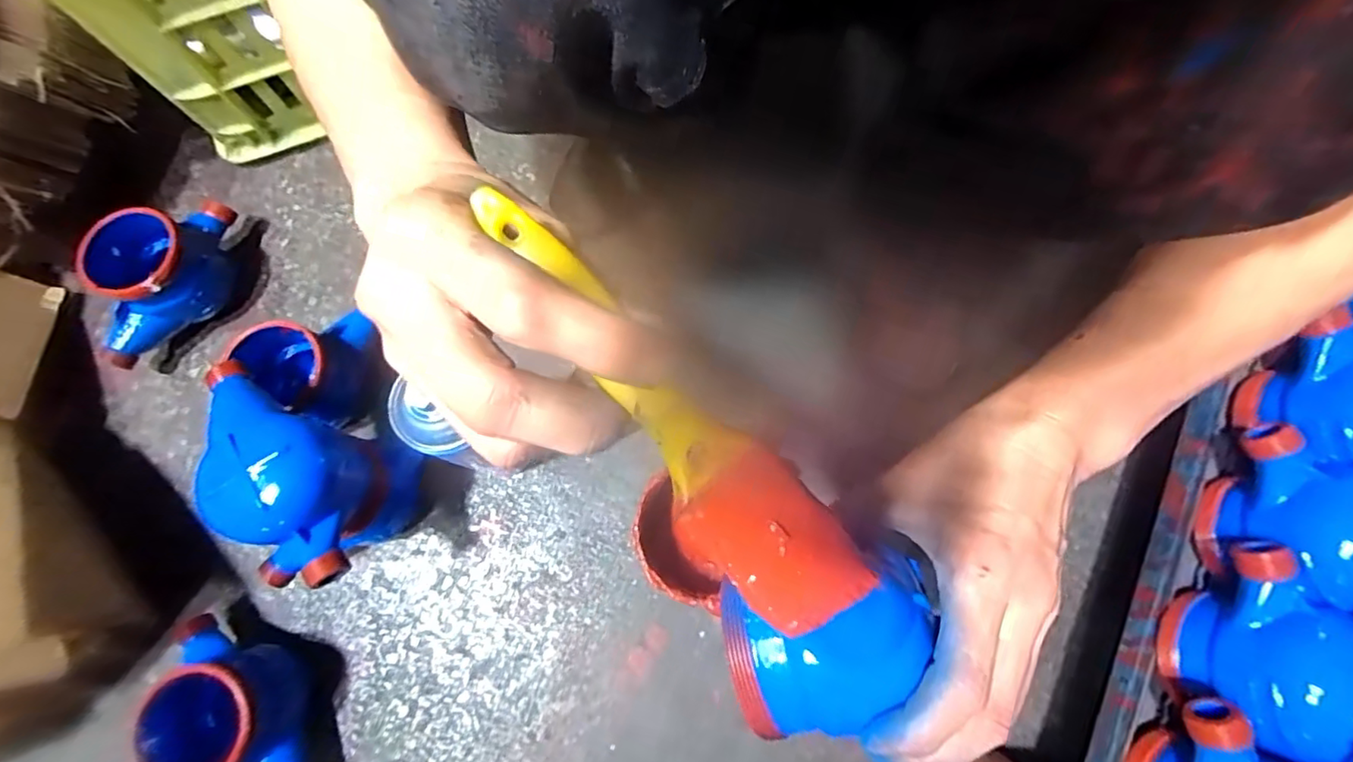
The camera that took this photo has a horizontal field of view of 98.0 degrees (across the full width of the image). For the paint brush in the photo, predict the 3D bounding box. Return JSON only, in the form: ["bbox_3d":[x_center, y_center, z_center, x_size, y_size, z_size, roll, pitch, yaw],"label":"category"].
[{"bbox_3d":[-0.002,0.010,0.180,0.039,0.007,0.162,-40,93,-10],"label":"paint brush"}]

